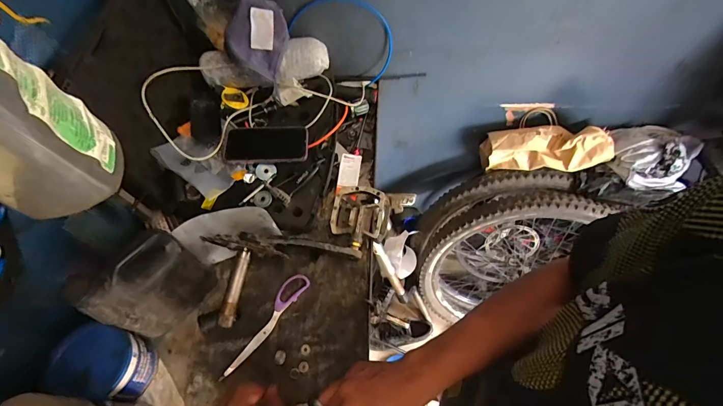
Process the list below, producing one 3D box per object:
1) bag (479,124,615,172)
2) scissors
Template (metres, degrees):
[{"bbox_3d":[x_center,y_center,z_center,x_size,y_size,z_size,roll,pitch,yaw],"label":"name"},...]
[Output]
[{"bbox_3d":[0.481,-0.139,0.915,0.311,0.124,0.093,1,60,16],"label":"bag"},{"bbox_3d":[-0.156,0.193,0.565,0.032,0.017,0.191,33,66,17],"label":"scissors"}]

